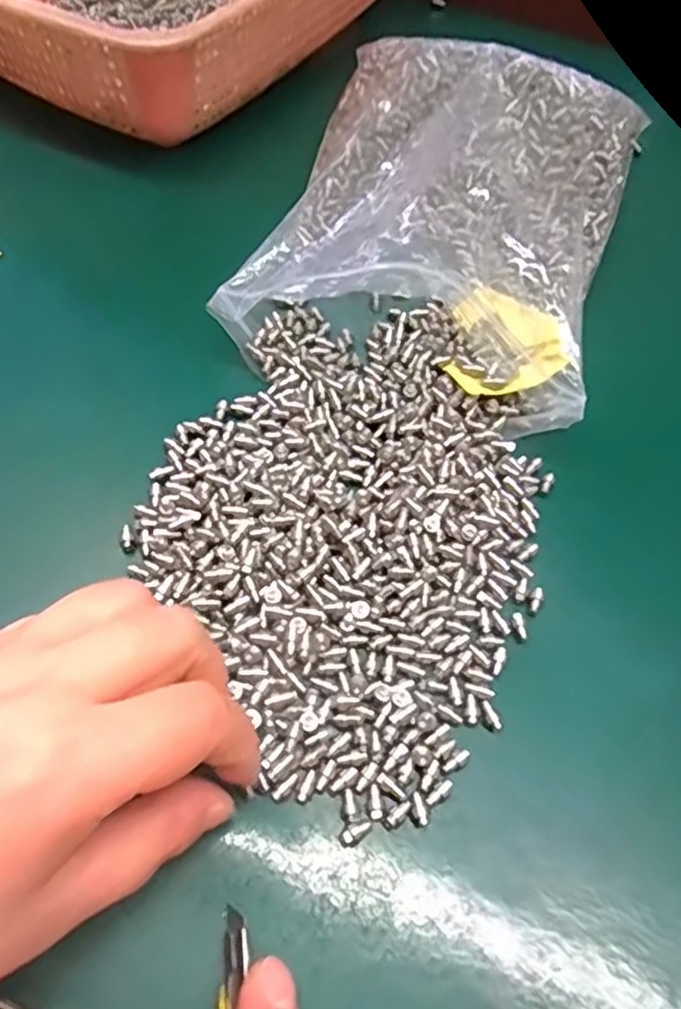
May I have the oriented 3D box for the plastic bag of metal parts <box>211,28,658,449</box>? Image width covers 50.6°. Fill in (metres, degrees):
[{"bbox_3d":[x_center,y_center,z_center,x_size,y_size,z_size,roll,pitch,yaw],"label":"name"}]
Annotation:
[{"bbox_3d":[0.054,-0.146,0.353,0.156,0.054,0.217,18,59,5],"label":"plastic bag of metal parts"}]

